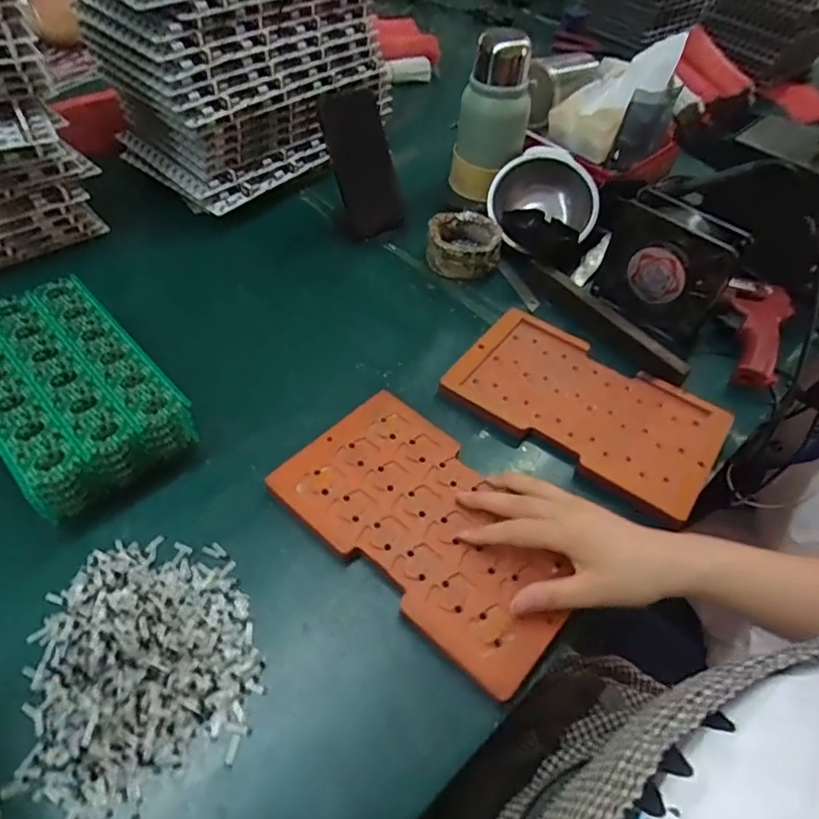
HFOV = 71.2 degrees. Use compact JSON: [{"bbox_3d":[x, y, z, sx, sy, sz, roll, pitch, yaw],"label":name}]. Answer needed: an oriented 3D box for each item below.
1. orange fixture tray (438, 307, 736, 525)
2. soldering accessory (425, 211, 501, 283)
[{"bbox_3d":[0.166,-0.005,0.546,0.239,0.018,0.145,32,54,20],"label":"orange fixture tray"},{"bbox_3d":[0.063,-0.192,0.663,0.081,0.049,0.079,9,50,2],"label":"soldering accessory"}]

